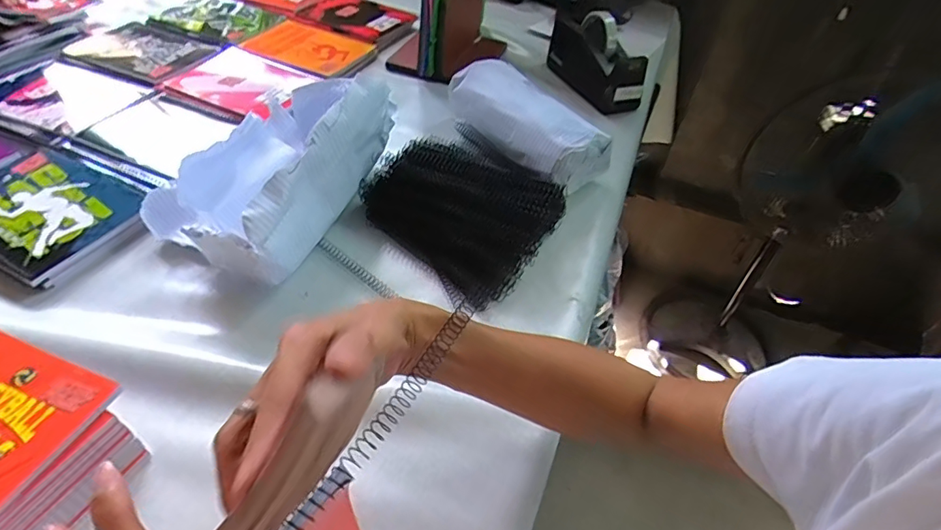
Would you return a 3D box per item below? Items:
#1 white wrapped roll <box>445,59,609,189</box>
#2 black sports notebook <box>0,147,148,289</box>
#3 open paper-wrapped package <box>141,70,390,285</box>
[{"bbox_3d":[0.076,-0.201,0.729,0.101,0.092,0.254,-24,53,-27],"label":"white wrapped roll"},{"bbox_3d":[-0.485,-0.063,0.574,0.220,0.021,0.153,24,47,16],"label":"black sports notebook"},{"bbox_3d":[-0.228,-0.126,0.584,0.195,0.144,0.281,18,46,10],"label":"open paper-wrapped package"}]

